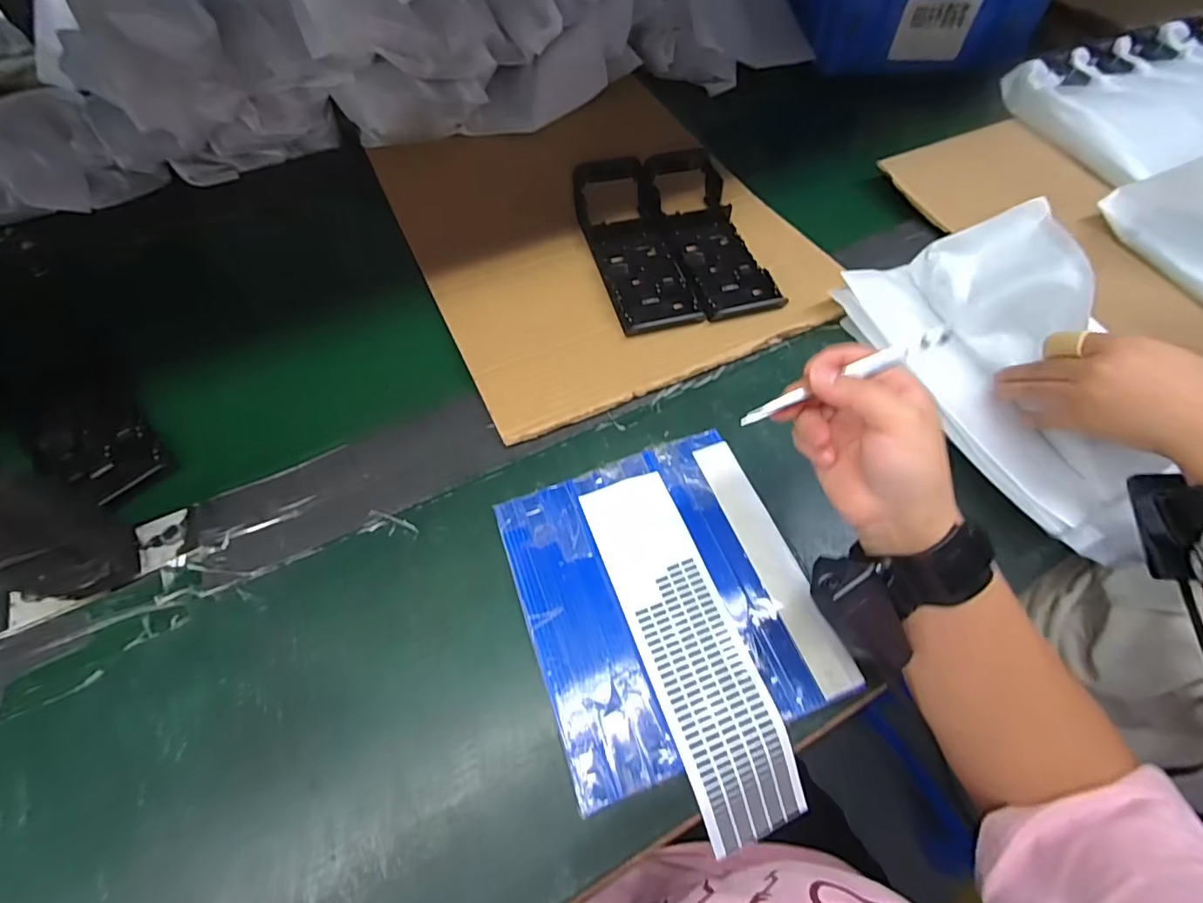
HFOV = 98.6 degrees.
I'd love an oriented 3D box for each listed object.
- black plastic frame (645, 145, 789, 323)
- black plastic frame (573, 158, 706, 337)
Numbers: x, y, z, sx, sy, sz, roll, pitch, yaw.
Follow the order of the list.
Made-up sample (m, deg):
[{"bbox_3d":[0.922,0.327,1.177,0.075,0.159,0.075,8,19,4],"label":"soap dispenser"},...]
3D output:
[{"bbox_3d":[0.108,-0.227,0.528,0.085,0.038,0.217,-11,58,-7],"label":"black plastic frame"},{"bbox_3d":[0.030,-0.205,0.514,0.086,0.045,0.207,-12,58,-8],"label":"black plastic frame"}]

